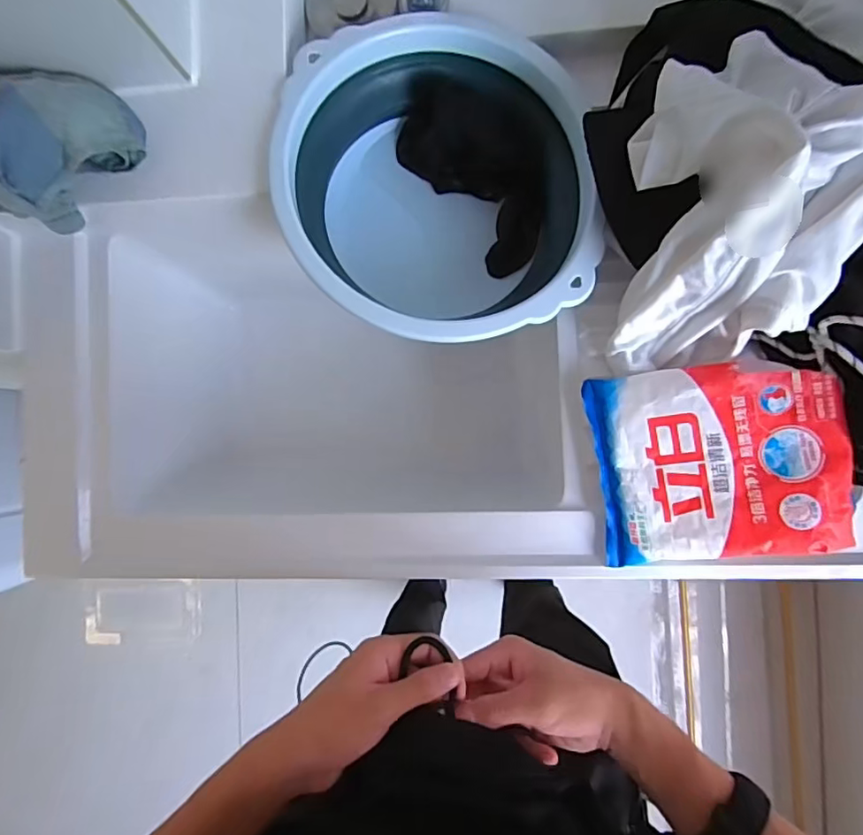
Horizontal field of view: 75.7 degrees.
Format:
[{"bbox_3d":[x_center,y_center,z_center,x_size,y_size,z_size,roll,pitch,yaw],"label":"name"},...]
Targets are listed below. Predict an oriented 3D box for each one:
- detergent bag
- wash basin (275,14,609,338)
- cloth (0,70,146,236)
[{"bbox_3d":[0.238,0.036,0.475,0.184,0.050,0.158,-8,88,20],"label":"detergent bag"},{"bbox_3d":[0.009,-0.212,0.523,0.258,0.159,0.278,0,93,5],"label":"wash basin"},{"bbox_3d":[-0.339,-0.231,0.461,0.158,0.063,0.121,21,95,4],"label":"cloth"}]

